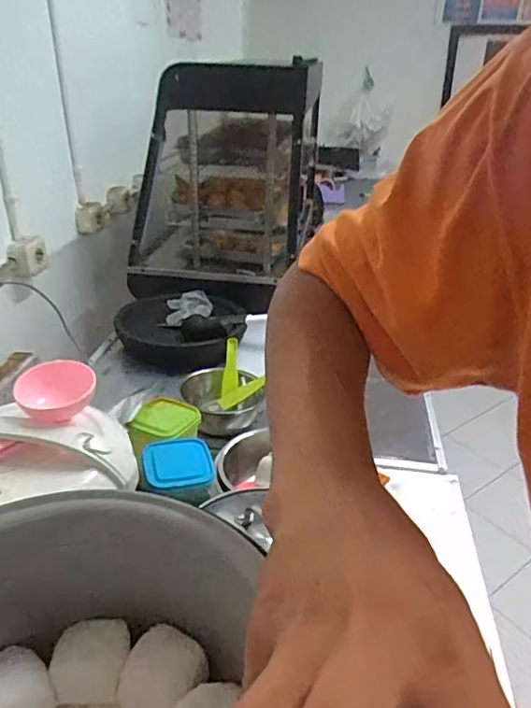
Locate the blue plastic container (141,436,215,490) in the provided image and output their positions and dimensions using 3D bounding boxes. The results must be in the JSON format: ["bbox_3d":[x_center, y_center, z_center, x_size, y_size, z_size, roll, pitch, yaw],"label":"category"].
[{"bbox_3d":[-0.125,0.155,0.780,0.101,0.024,0.099,-11,30,-20],"label":"blue plastic container"}]

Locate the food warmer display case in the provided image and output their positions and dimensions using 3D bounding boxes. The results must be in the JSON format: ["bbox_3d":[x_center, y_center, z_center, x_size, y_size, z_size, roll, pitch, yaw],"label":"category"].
[{"bbox_3d":[-0.106,-0.480,1.521,0.462,0.566,0.461,7,29,12],"label":"food warmer display case"}]

